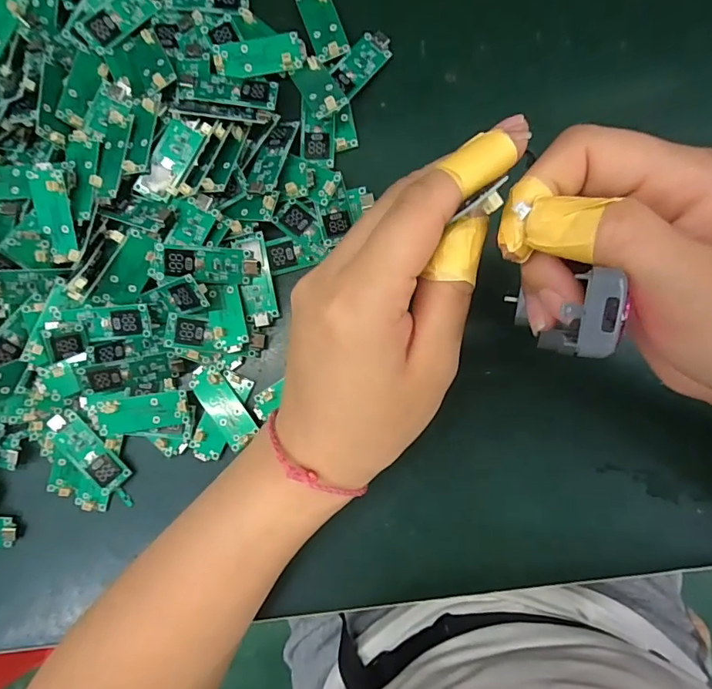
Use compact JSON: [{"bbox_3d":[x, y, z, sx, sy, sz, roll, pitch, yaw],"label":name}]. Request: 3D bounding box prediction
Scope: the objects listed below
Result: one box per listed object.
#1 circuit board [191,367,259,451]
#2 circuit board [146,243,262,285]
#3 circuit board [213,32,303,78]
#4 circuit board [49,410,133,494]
[{"bbox_3d":[-0.074,0.036,0.262,0.019,0.009,0.045,-33,84,3],"label":"circuit board"},{"bbox_3d":[-0.080,-0.042,0.250,0.056,0.012,0.019,1,88,-19],"label":"circuit board"},{"bbox_3d":[-0.054,-0.160,0.259,0.047,0.006,0.019,-11,85,5],"label":"circuit board"},{"bbox_3d":[-0.149,0.060,0.262,0.017,0.004,0.051,-41,92,-17],"label":"circuit board"}]

